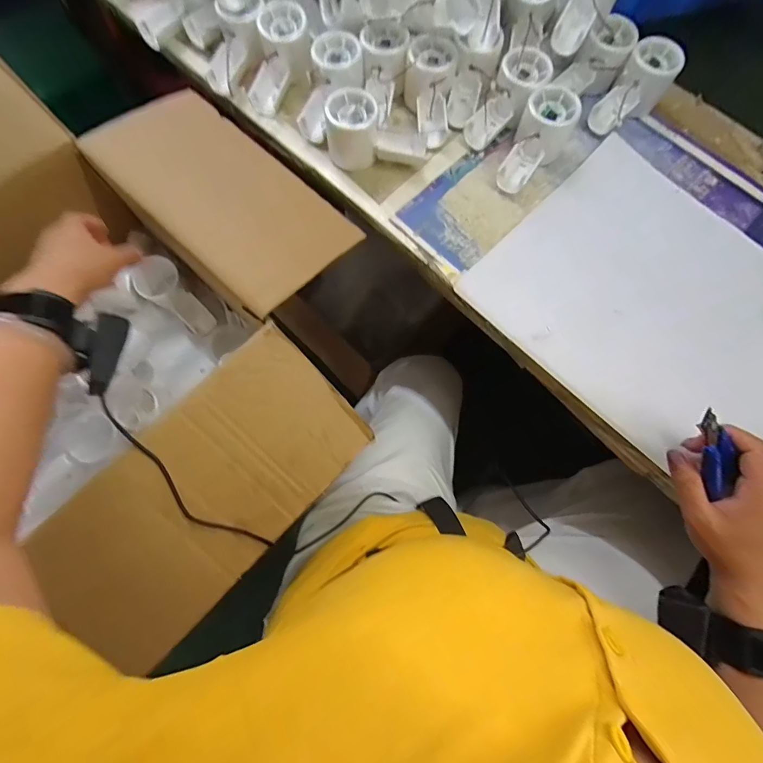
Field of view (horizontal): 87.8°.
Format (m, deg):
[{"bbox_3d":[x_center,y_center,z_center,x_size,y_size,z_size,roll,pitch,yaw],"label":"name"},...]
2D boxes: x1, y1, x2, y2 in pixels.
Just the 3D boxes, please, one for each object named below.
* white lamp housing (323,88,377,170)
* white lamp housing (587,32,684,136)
[{"bbox_3d":[-0.033,-0.282,0.447,0.056,0.058,0.056,-6,73,-3],"label":"white lamp housing"},{"bbox_3d":[0.304,-0.347,0.476,0.057,0.056,0.108,36,75,9],"label":"white lamp housing"}]

